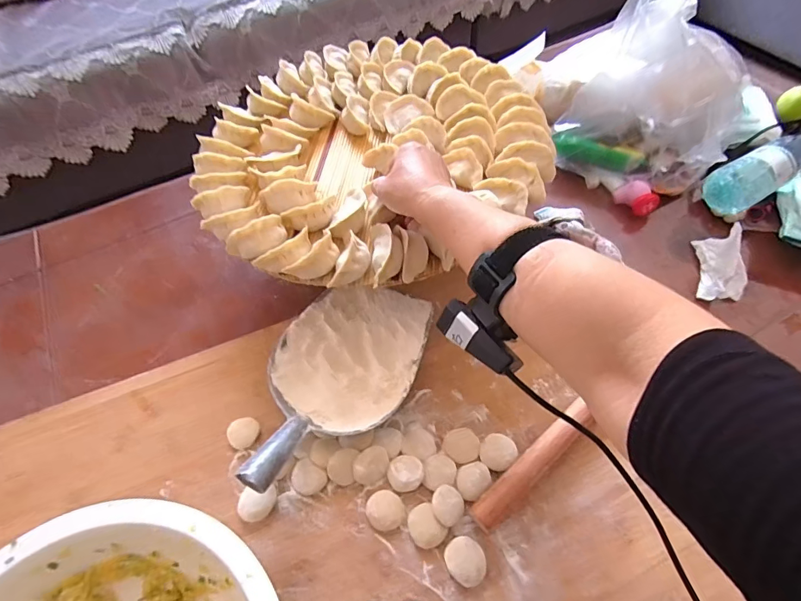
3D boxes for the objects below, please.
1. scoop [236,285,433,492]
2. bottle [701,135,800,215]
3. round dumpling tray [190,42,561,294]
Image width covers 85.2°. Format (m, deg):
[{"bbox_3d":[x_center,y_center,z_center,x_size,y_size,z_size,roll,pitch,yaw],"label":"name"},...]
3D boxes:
[{"bbox_3d":[-0.068,0.078,0.465,0.151,0.083,0.253,18,59,14],"label":"scoop"},{"bbox_3d":[0.538,-0.197,0.619,0.219,0.054,0.063,-27,60,-14],"label":"bottle"},{"bbox_3d":[-0.040,-0.198,0.540,0.419,0.040,0.394,-1,57,2],"label":"round dumpling tray"}]

